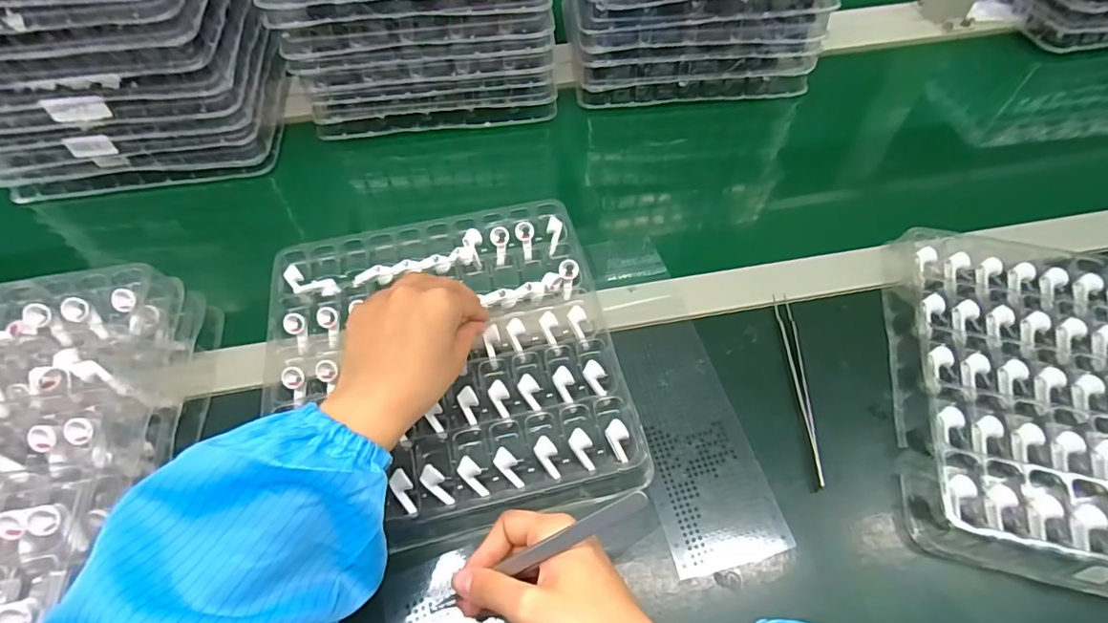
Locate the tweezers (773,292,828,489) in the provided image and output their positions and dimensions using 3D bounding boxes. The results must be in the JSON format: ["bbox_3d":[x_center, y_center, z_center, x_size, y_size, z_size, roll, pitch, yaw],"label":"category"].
[{"bbox_3d":[0.182,0.050,0.400,0.011,0.008,0.154,2,56,3],"label":"tweezers"}]

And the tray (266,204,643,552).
[{"bbox_3d":[-0.082,0.033,0.409,0.252,0.032,0.251,-12,56,-4],"label":"tray"}]

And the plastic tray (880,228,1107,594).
[{"bbox_3d":[0.379,0.059,0.372,0.249,0.028,0.254,11,57,9],"label":"plastic tray"}]

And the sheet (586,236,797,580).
[{"bbox_3d":[0.087,0.048,0.411,0.073,0.005,0.269,-11,56,-6],"label":"sheet"}]

